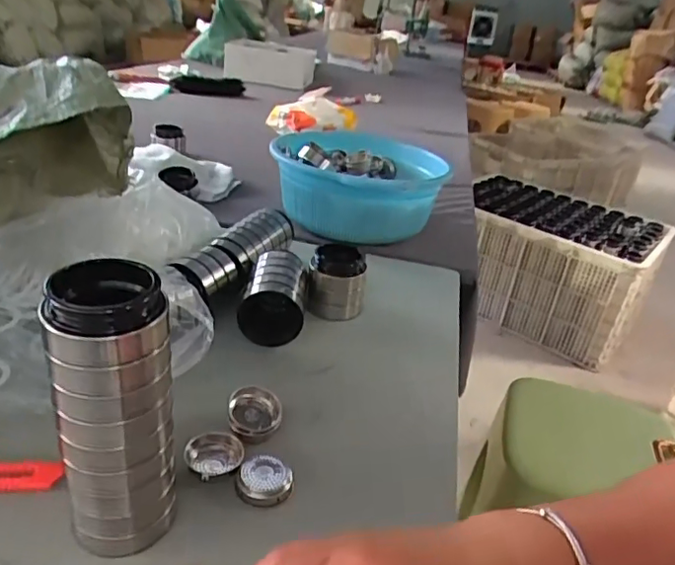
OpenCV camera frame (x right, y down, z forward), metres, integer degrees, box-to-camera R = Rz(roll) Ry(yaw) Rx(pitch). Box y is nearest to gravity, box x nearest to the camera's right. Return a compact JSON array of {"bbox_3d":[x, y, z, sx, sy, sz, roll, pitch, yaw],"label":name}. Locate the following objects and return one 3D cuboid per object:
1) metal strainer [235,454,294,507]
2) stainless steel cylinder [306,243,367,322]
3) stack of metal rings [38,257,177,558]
[{"bbox_3d":[-0.056,0.152,0.437,0.043,0.011,0.039,2,28,-10],"label":"metal strainer"},{"bbox_3d":[-0.001,-0.001,0.683,0.067,0.072,0.057,9,27,2],"label":"stainless steel cylinder"},{"bbox_3d":[-0.138,0.081,0.354,0.068,0.191,0.063,-3,29,-20],"label":"stack of metal rings"}]

